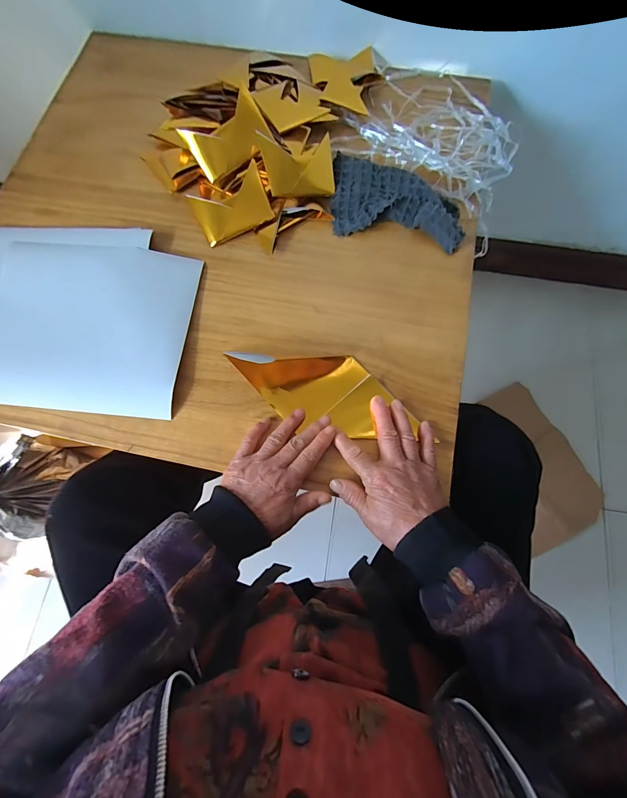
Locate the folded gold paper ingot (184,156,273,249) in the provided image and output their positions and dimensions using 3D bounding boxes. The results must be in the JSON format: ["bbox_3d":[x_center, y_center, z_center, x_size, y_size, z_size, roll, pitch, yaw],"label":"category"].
[{"bbox_3d":[-0.108,-0.252,0.471,0.100,0.023,0.073,-22,98,10],"label":"folded gold paper ingot"}]

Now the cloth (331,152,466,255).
[{"bbox_3d":[0.110,-0.267,0.480,0.180,0.024,0.115,12,74,4],"label":"cloth"}]

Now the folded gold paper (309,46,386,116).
[{"bbox_3d":[0.053,-0.488,0.543,0.102,0.019,0.123,-5,74,-1],"label":"folded gold paper"}]

